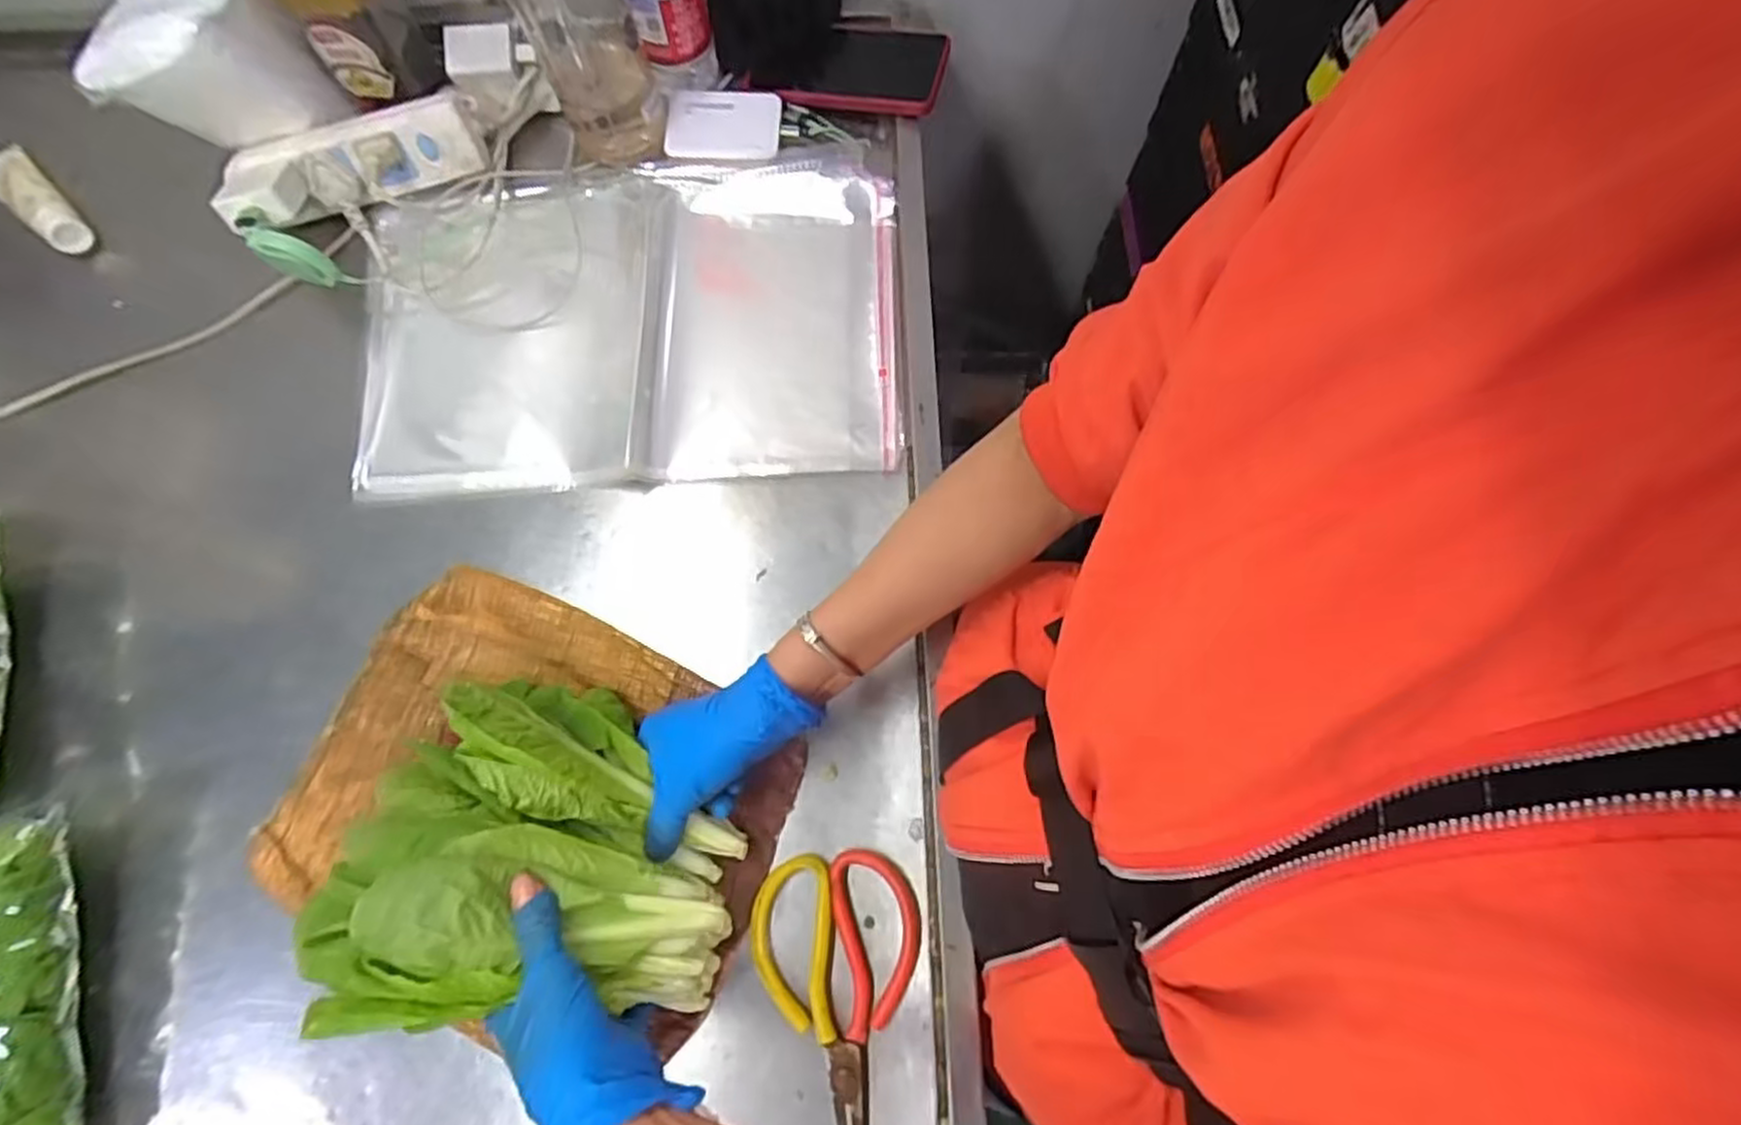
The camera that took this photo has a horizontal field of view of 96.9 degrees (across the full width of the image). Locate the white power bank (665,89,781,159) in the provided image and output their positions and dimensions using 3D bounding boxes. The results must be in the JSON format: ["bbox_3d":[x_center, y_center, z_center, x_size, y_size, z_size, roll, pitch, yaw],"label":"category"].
[{"bbox_3d":[-0.121,-0.360,0.631,0.094,0.015,0.064,5,72,1],"label":"white power bank"}]

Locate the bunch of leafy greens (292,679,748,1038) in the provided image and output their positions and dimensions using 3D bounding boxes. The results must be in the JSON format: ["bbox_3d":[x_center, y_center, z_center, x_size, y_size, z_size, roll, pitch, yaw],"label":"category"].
[{"bbox_3d":[-0.178,0.151,0.422,0.192,0.097,0.168,1,72,0],"label":"bunch of leafy greens"}]

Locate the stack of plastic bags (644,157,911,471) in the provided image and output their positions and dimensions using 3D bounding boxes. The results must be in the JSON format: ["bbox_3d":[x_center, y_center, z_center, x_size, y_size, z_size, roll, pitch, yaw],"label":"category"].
[{"bbox_3d":[-0.070,-0.195,0.585,0.179,0.022,0.269,-1,72,-1],"label":"stack of plastic bags"}]

